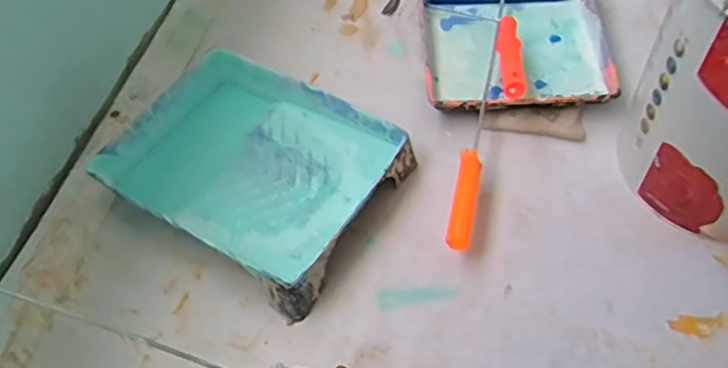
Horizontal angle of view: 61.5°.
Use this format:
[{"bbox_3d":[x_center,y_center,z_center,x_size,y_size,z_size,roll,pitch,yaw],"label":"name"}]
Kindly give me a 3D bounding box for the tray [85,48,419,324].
[{"bbox_3d":[-0.149,-0.024,0.842,0.355,0.064,0.279,28,60,21],"label":"tray"}]

